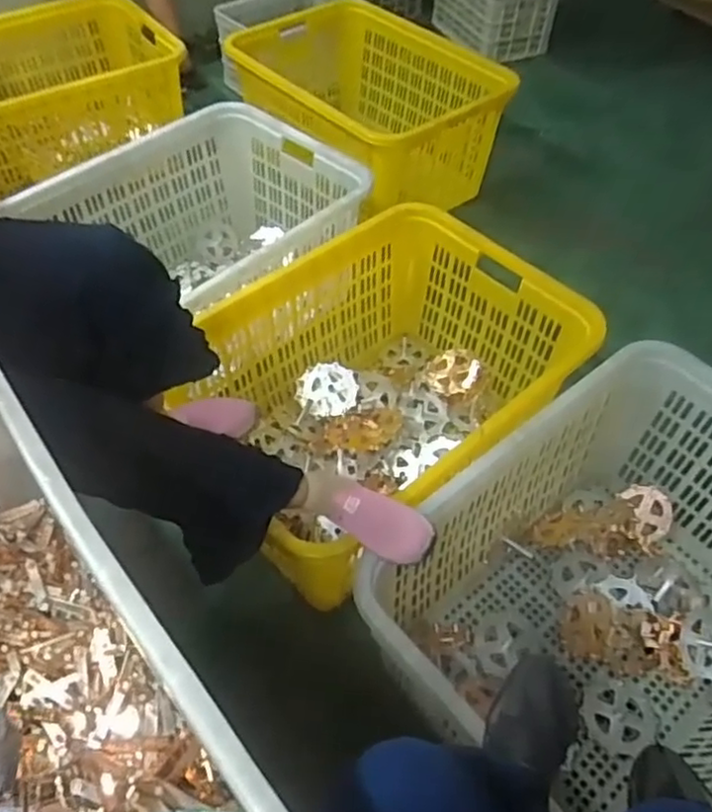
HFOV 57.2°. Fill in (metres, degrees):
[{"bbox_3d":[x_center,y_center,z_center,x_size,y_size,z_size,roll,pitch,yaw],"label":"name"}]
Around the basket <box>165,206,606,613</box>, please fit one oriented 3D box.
[{"bbox_3d":[0.047,-0.022,1.480,0.756,0.431,0.619,-29,59,-21],"label":"basket"}]

